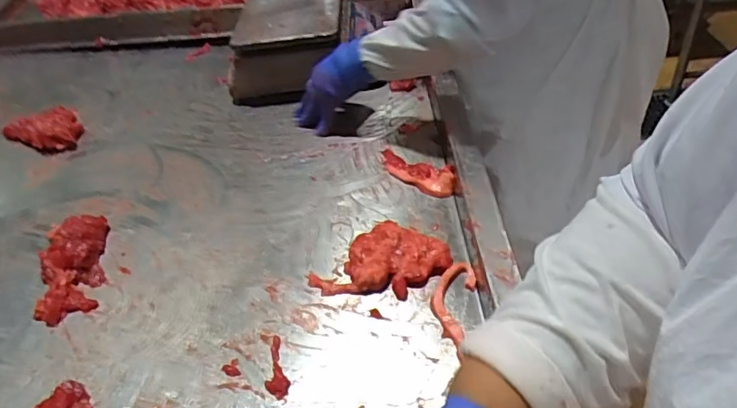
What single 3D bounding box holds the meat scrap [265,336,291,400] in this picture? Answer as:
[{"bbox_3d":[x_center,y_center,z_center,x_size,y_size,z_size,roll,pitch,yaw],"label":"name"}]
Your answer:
[{"bbox_3d":[-0.103,0.176,0.593,0.025,0.009,0.073,-16,45,-9],"label":"meat scrap"}]

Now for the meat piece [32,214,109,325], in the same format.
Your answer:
[{"bbox_3d":[-0.386,0.081,0.710,0.084,0.047,0.158,-4,58,3],"label":"meat piece"}]

